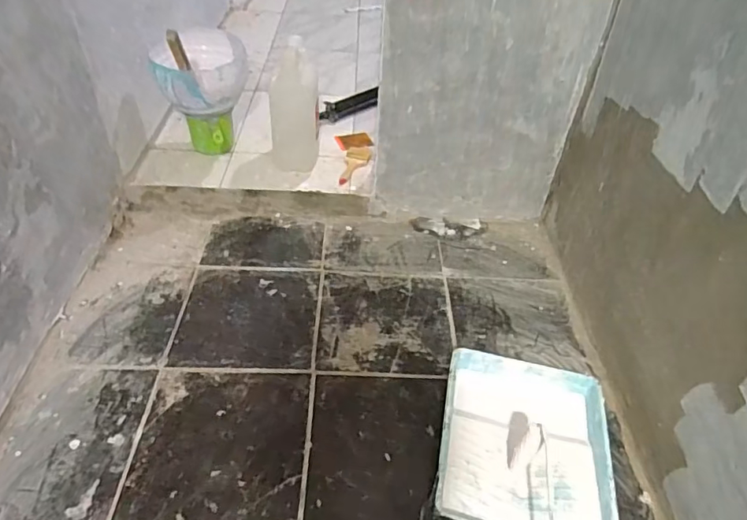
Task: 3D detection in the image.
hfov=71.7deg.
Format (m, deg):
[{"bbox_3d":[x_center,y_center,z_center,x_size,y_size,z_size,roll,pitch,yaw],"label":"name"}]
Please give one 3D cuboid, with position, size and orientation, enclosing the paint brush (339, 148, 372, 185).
[{"bbox_3d":[-0.052,-0.269,1.478,0.071,0.017,0.169,9,44,5],"label":"paint brush"}]

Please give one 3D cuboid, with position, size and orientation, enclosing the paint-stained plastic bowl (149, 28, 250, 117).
[{"bbox_3d":[-0.461,-0.505,1.391,0.237,0.150,0.239,-12,46,-16],"label":"paint-stained plastic bowl"}]

